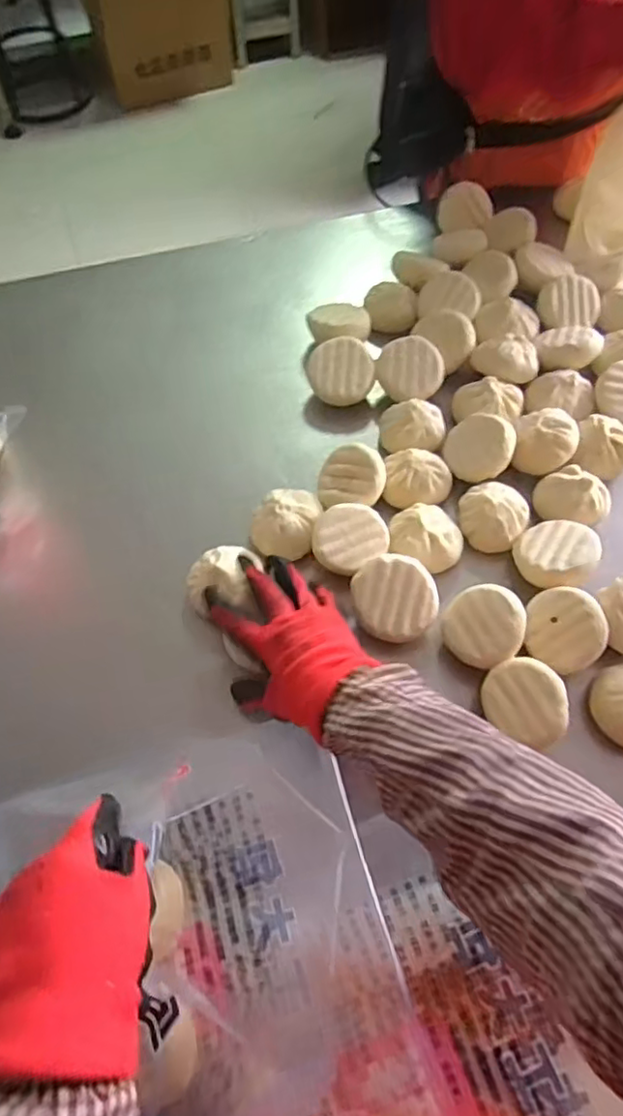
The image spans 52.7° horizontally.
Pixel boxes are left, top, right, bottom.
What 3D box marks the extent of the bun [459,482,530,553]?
[{"bbox_3d":[0.185,-0.043,0.645,0.067,0.032,0.062,0,61,0],"label":"bun"}]

